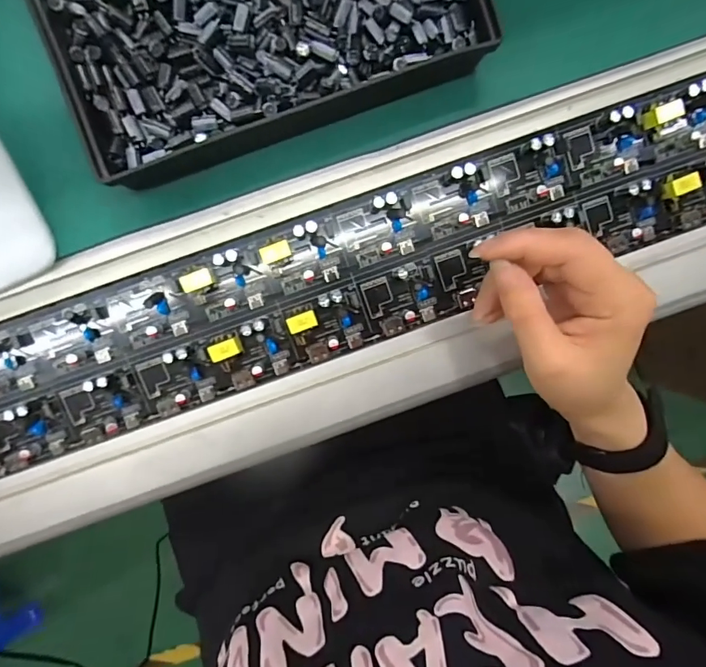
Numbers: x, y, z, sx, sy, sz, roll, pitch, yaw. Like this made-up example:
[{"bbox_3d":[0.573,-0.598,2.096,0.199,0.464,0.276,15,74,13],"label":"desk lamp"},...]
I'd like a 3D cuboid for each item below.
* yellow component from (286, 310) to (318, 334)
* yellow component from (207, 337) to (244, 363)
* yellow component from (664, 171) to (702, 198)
[{"bbox_3d":[-0.032,-0.008,0.288,0.018,0.014,0.011,-19,97,-1],"label":"yellow component"},{"bbox_3d":[-0.081,0.010,0.286,0.019,0.014,0.011,-19,97,-1],"label":"yellow component"},{"bbox_3d":[0.210,-0.094,0.285,0.019,0.011,0.010,-24,98,0],"label":"yellow component"}]

